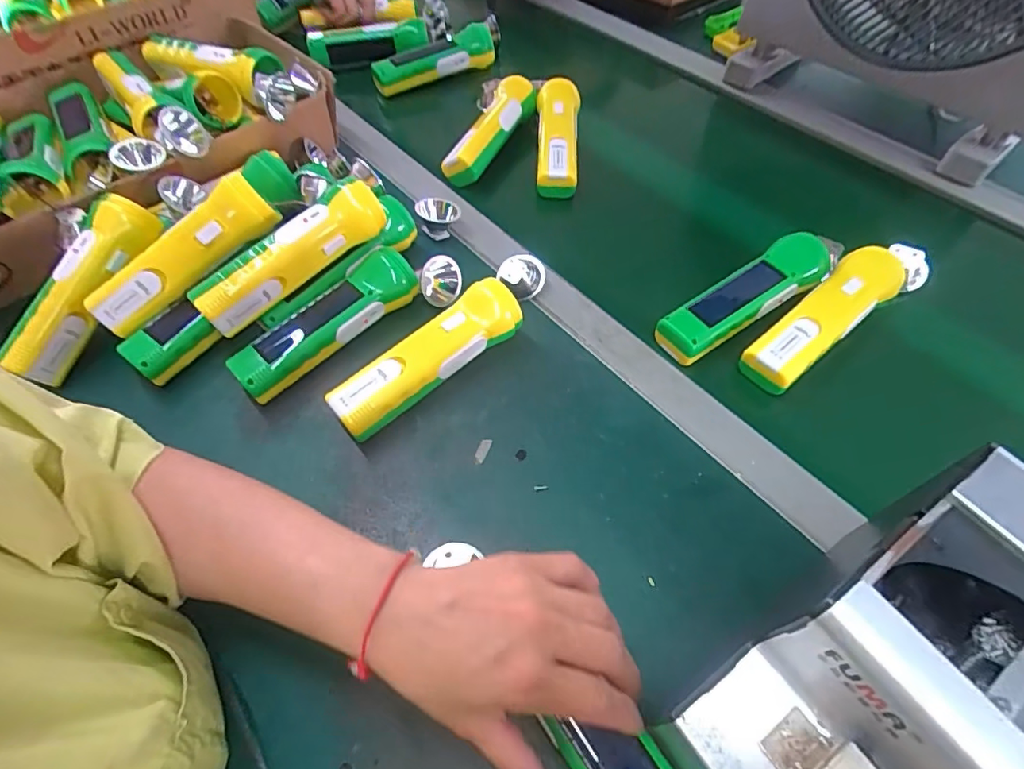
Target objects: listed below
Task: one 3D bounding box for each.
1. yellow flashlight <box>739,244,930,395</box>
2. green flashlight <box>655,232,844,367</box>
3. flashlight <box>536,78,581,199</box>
[{"bbox_3d":[0.281,-0.069,0.447,0.217,0.041,0.049,-32,61,-19],"label":"yellow flashlight"},{"bbox_3d":[0.216,-0.084,0.459,0.202,0.042,0.043,-29,60,-17],"label":"green flashlight"},{"bbox_3d":[0.051,-0.285,0.602,0.048,0.052,0.169,4,56,4],"label":"flashlight"}]

